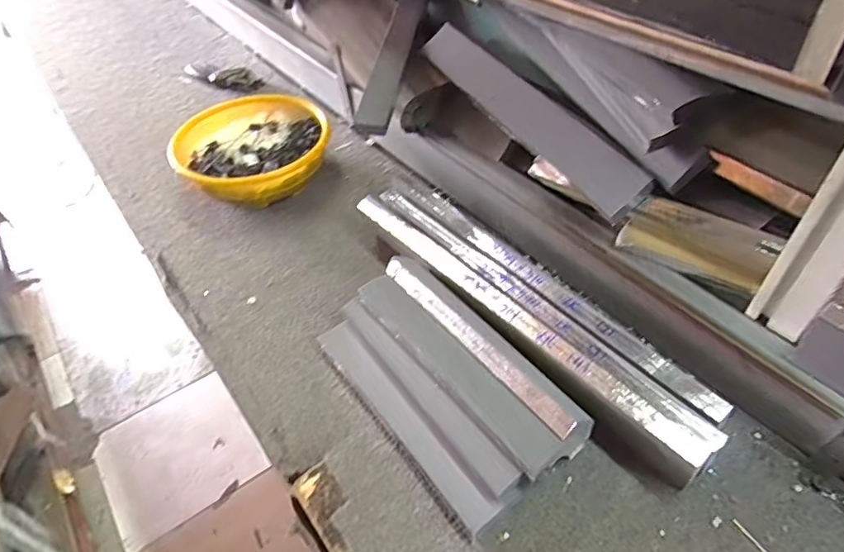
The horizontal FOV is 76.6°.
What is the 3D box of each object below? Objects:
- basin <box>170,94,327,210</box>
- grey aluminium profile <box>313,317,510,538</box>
[{"bbox_3d":[-0.257,-0.186,0.829,0.223,0.083,0.216,-2,46,2],"label":"basin"},{"bbox_3d":[-0.023,0.144,0.544,0.037,0.029,0.264,-29,52,-22],"label":"grey aluminium profile"}]

